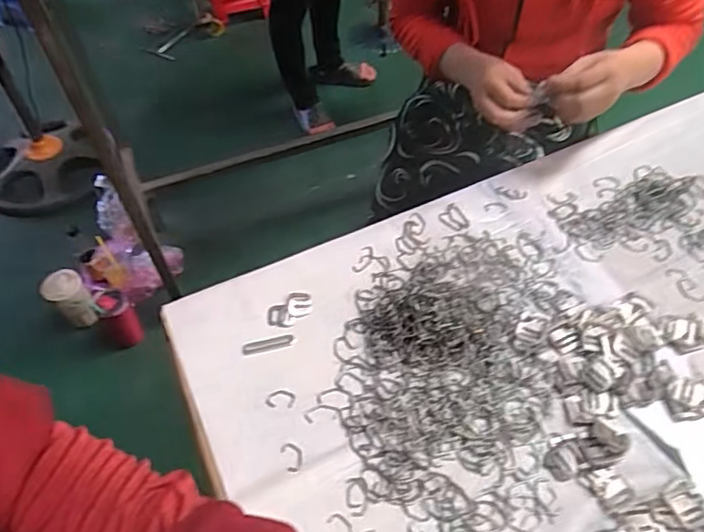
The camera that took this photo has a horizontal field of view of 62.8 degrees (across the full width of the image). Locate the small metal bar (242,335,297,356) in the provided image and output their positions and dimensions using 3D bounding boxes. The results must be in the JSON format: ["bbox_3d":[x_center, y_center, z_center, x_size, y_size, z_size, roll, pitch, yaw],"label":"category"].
[{"bbox_3d":[-0.094,0.090,0.662,0.061,0.004,0.016,-12,52,-7],"label":"small metal bar"}]

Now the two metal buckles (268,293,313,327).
[{"bbox_3d":[-0.072,0.053,0.687,0.058,0.004,0.033,-32,57,-21],"label":"two metal buckles"}]

